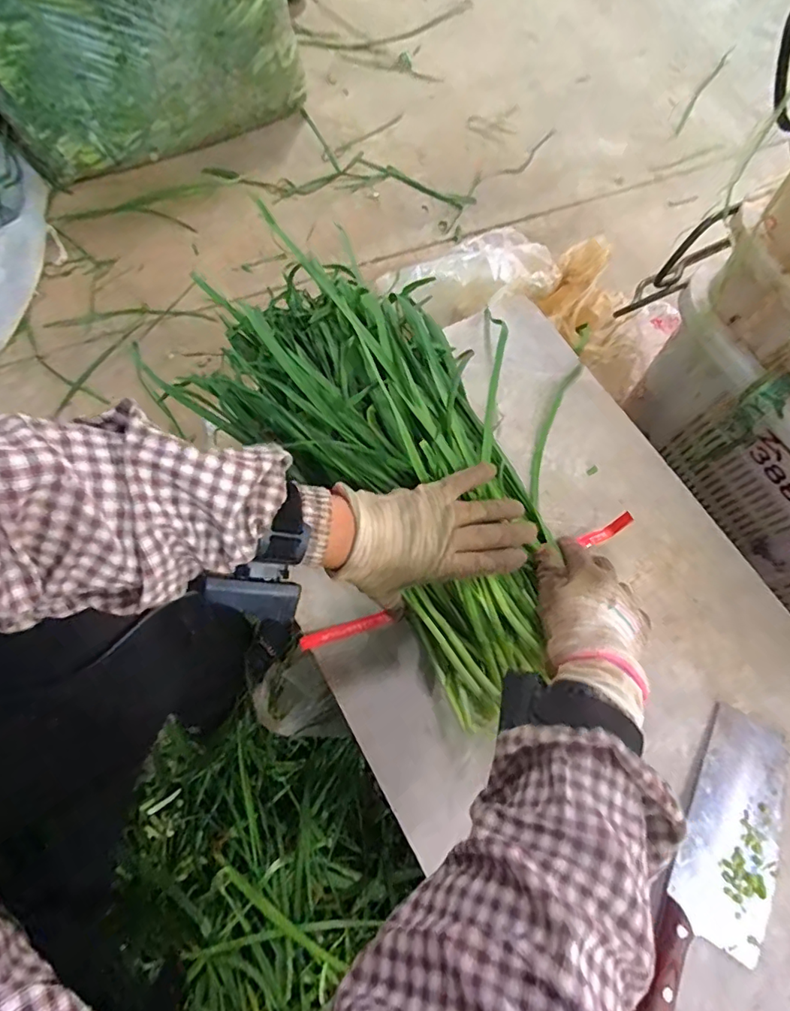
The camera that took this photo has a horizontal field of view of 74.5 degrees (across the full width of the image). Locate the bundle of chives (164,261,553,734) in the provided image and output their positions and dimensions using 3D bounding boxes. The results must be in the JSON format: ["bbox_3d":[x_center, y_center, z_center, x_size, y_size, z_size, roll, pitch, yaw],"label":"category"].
[{"bbox_3d":[-0.008,-0.050,0.501,0.264,0.116,0.467,-28,69,-11],"label":"bundle of chives"}]

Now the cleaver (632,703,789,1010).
[{"bbox_3d":[0.264,0.303,0.412,0.084,0.026,0.269,29,72,8],"label":"cleaver"}]

